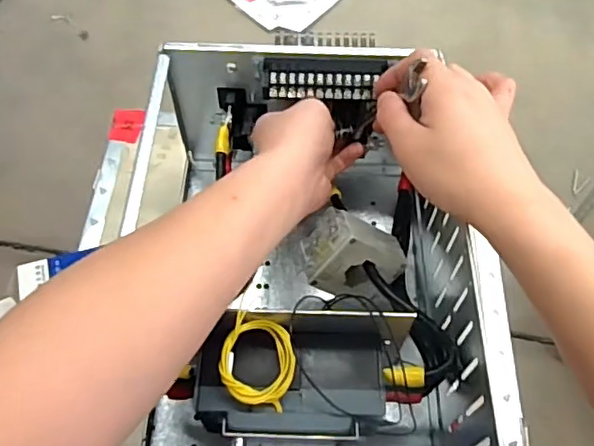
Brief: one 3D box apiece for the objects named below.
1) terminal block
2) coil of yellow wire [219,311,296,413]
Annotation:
[{"bbox_3d":[0.022,-0.126,0.504,0.102,0.030,0.022,1,58,5],"label":"terminal block"},{"bbox_3d":[-0.026,0.093,0.383,0.049,0.014,0.054,18,70,-4],"label":"coil of yellow wire"}]

